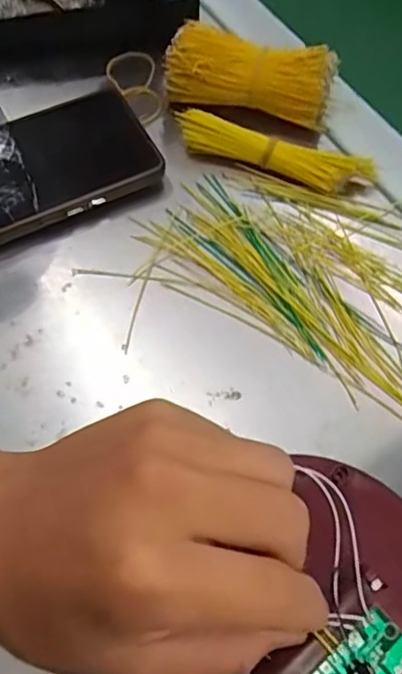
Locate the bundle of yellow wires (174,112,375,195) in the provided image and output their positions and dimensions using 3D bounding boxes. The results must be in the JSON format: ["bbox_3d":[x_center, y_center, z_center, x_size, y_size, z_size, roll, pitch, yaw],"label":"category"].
[{"bbox_3d":[0.043,-0.108,0.332,0.116,0.020,0.017,18,63,7],"label":"bundle of yellow wires"}]

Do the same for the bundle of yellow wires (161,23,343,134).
[{"bbox_3d":[0.030,-0.157,0.345,0.099,0.042,0.033,11,62,3],"label":"bundle of yellow wires"}]

